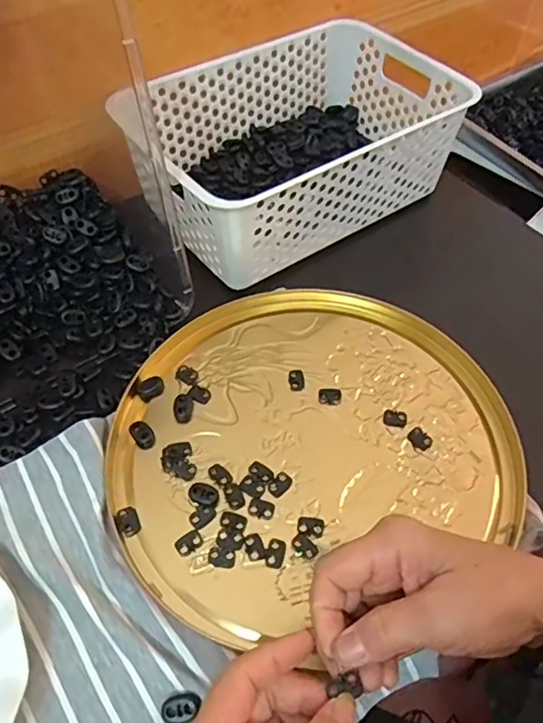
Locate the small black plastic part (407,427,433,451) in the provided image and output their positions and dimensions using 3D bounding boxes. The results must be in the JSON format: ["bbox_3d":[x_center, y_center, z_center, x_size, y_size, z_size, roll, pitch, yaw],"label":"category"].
[{"bbox_3d":[0.112,0.058,0.434,0.018,0.004,0.015,38,61,24],"label":"small black plastic part"}]

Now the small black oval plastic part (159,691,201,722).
[{"bbox_3d":[-0.052,0.199,0.331,0.023,0.009,0.015,-7,54,-6],"label":"small black oval plastic part"}]

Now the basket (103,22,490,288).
[{"bbox_3d":[0.021,-0.218,0.575,0.300,0.104,0.201,-30,60,-21],"label":"basket"}]

